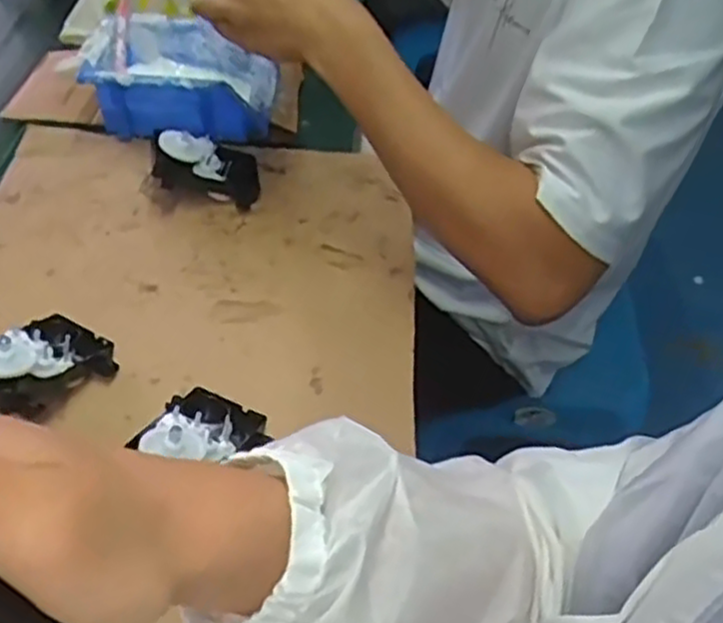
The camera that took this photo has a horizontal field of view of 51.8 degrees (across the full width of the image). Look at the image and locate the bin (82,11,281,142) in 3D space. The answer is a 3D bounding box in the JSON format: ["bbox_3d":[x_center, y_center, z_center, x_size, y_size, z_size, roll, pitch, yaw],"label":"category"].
[{"bbox_3d":[-0.191,-0.251,0.806,0.192,0.071,0.134,9,46,1],"label":"bin"}]

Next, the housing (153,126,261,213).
[{"bbox_3d":[-0.149,-0.140,0.720,0.098,0.052,0.064,-4,47,-11],"label":"housing"}]

